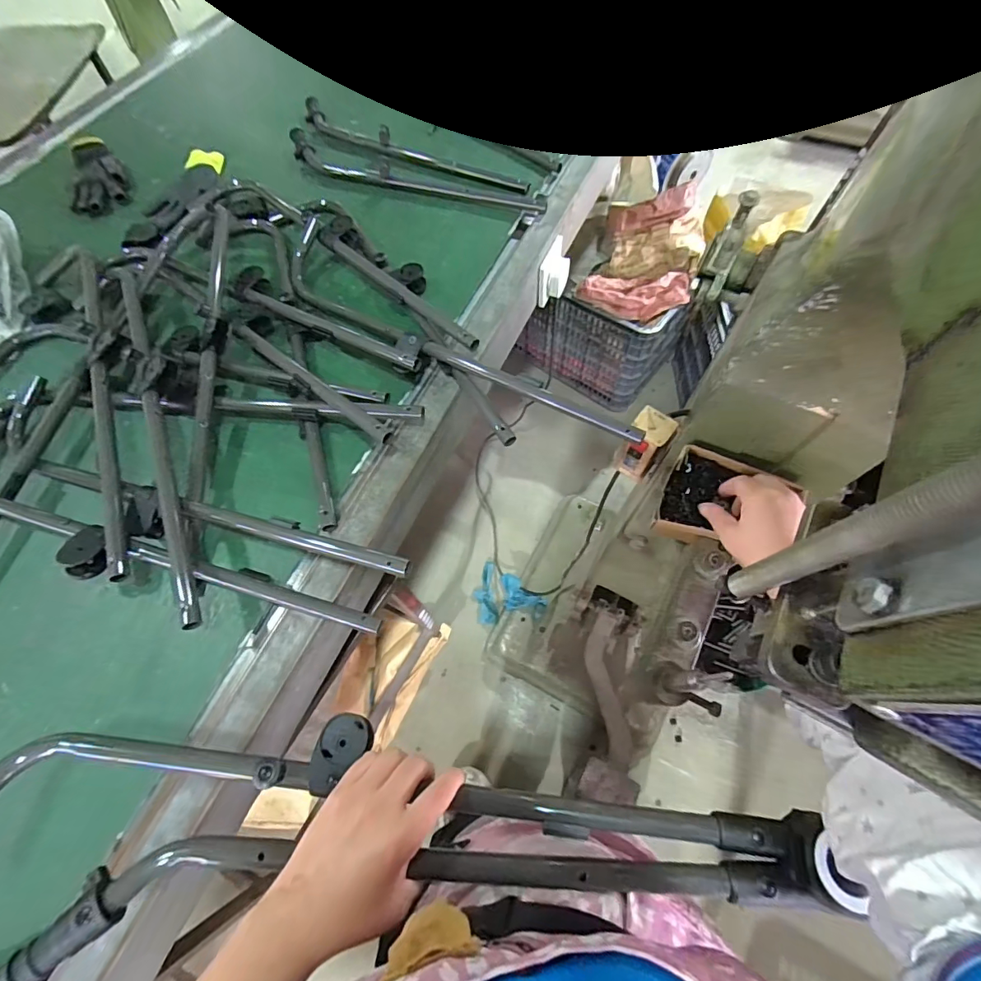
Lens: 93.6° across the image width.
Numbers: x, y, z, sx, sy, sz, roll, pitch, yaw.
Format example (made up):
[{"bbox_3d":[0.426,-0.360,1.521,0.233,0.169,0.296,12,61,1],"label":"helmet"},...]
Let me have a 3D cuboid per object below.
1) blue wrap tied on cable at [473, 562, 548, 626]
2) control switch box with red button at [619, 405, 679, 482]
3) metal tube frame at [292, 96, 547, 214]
[{"bbox_3d":[0.031,0.312,1.296,0.220,0.098,0.148,36,71,18],"label":"blue wrap tied on cable"},{"bbox_3d":[0.209,-0.059,0.634,0.052,0.116,0.042,34,70,16],"label":"control switch box with red button"},{"bbox_3d":[-0.161,-0.619,0.871,0.568,0.037,0.151,26,68,14],"label":"metal tube frame"}]

